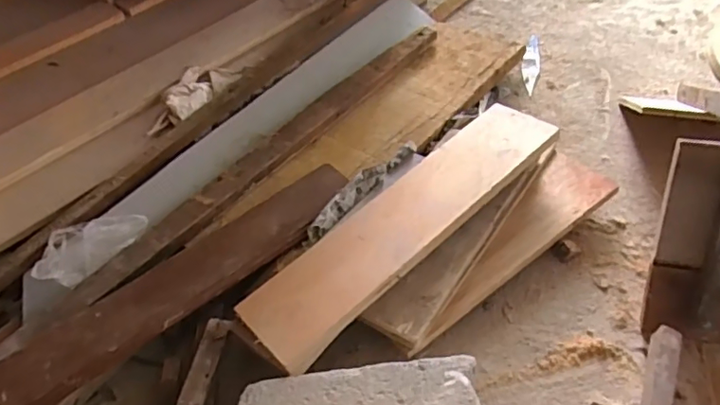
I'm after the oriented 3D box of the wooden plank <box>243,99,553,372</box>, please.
[{"bbox_3d":[0.061,0.018,0.711,0.476,0.019,0.120,-38,47,-21],"label":"wooden plank"}]

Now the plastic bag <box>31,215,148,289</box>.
[{"bbox_3d":[-0.359,0.055,0.737,0.066,0.034,0.152,33,59,29],"label":"plastic bag"}]

